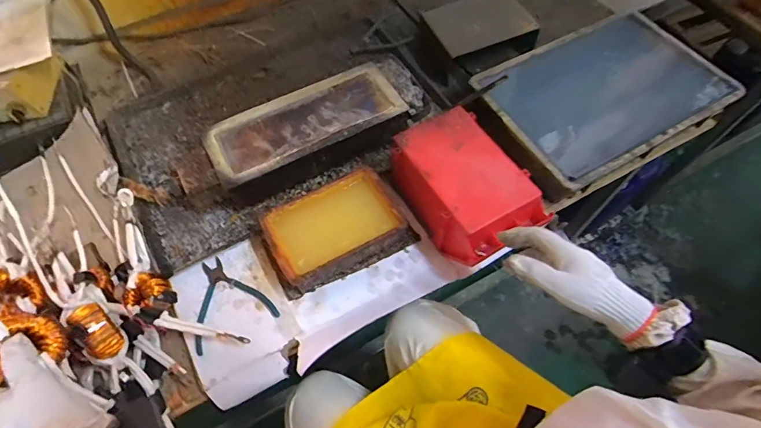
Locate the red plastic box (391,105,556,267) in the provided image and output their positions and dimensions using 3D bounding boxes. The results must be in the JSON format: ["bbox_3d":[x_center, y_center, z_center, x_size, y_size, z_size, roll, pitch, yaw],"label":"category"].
[{"bbox_3d":[0.130,-0.040,0.674,0.148,0.108,0.229,-27,64,-14],"label":"red plastic box"}]

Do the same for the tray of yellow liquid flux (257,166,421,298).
[{"bbox_3d":[-0.071,0.024,0.673,0.228,0.062,0.139,-27,64,-14],"label":"tray of yellow liquid flux"}]

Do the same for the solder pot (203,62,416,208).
[{"bbox_3d":[-0.127,-0.143,0.754,0.341,0.089,0.160,-27,64,-14],"label":"solder pot"}]

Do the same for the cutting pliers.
[{"bbox_3d":[-0.241,0.126,0.650,0.123,0.008,0.136,-24,63,-12],"label":"cutting pliers"}]

